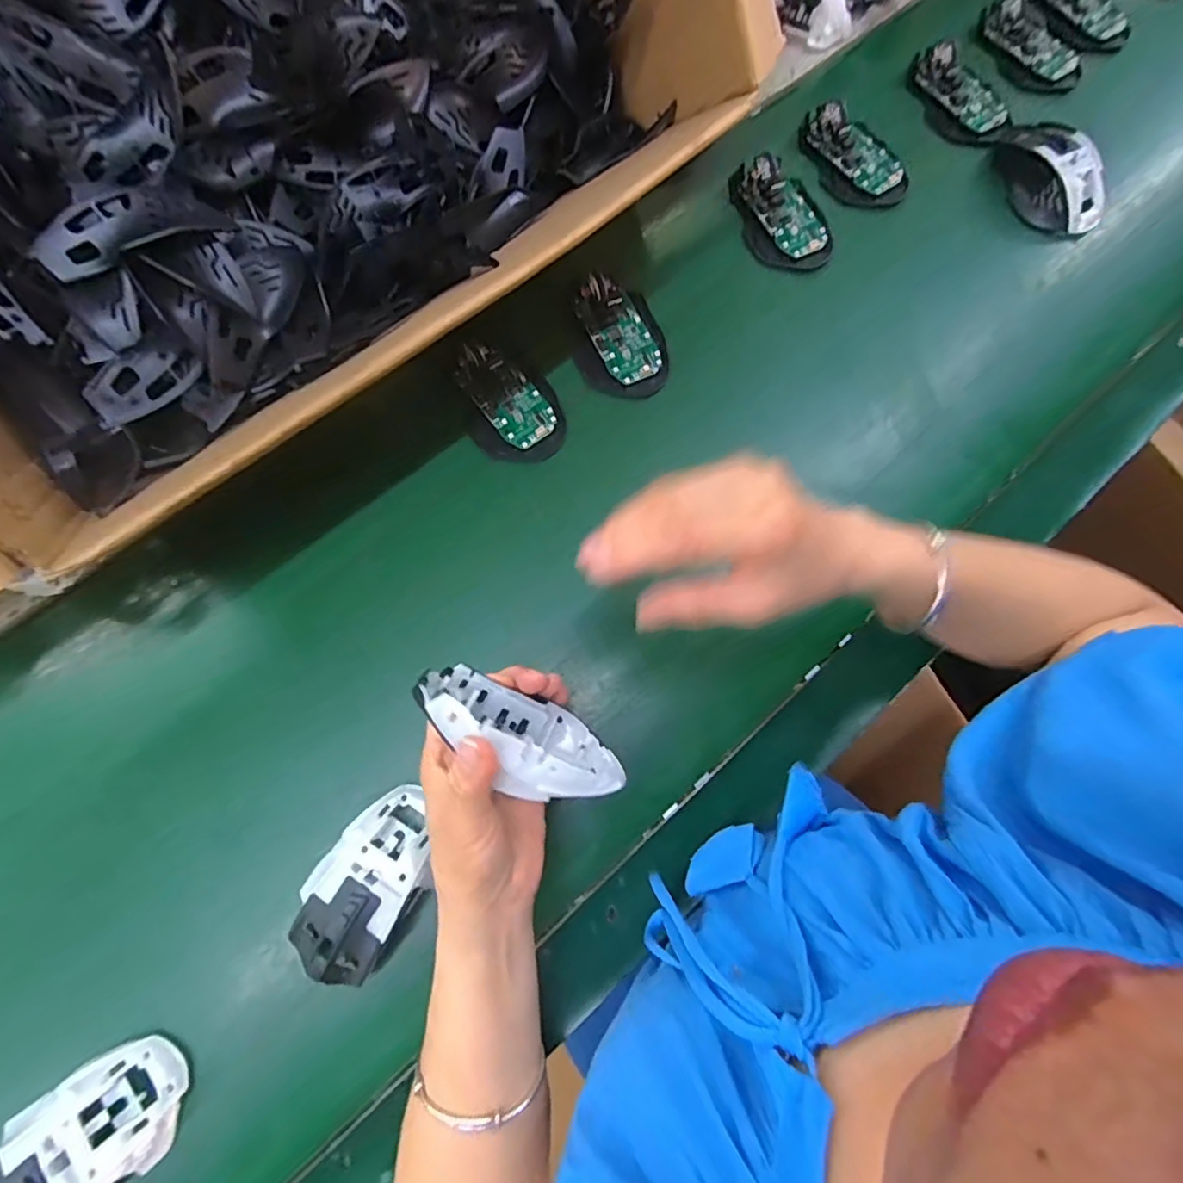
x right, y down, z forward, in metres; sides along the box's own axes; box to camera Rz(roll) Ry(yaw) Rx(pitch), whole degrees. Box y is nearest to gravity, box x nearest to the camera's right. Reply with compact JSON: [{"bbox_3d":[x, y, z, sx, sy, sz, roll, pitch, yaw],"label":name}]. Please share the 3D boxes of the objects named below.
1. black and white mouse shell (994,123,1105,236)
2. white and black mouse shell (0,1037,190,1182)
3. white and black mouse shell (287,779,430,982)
[{"bbox_3d":[0.409,-0.373,0.516,0.060,0.035,0.111,-26,78,-8],"label":"black and white mouse shell"},{"bbox_3d":[-0.284,0.305,0.315,0.110,0.032,0.064,-33,79,-10],"label":"white and black mouse shell"},{"bbox_3d":[-0.136,0.178,0.352,0.062,0.027,0.110,35,77,7],"label":"white and black mouse shell"}]

